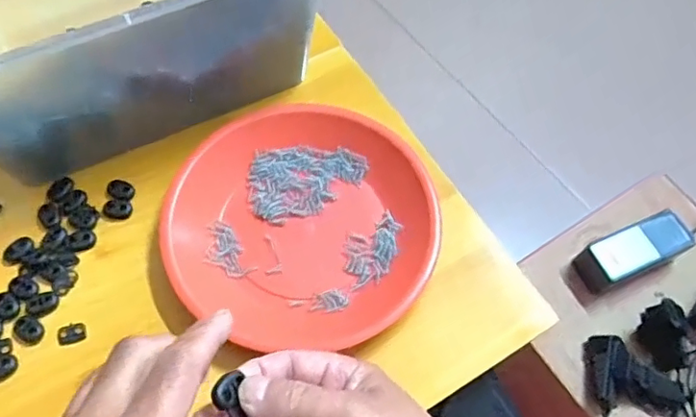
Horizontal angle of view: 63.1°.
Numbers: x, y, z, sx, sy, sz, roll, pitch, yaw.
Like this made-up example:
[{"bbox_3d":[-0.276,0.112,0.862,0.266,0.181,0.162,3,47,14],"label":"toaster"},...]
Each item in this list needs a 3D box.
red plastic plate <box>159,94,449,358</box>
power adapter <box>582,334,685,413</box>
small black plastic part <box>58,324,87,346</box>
[{"bbox_3d":[-0.034,0.005,0.421,0.189,0.031,0.184,1,62,-1],"label":"red plastic plate"},{"bbox_3d":[0.310,0.191,0.620,0.107,0.034,0.064,33,66,15],"label":"power adapter"},{"bbox_3d":[-0.190,0.086,0.388,0.018,0.004,0.013,-19,64,-11],"label":"small black plastic part"}]

